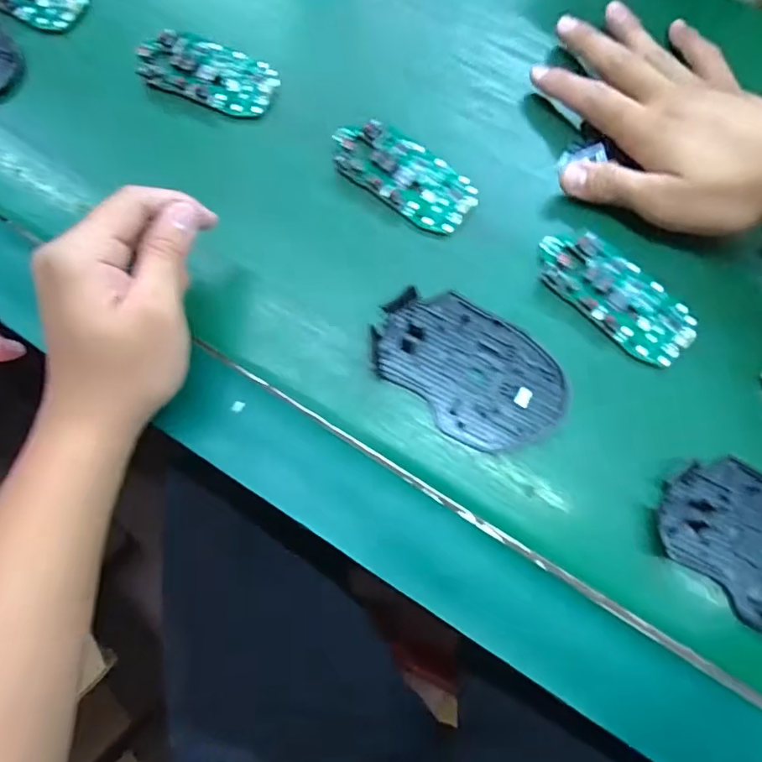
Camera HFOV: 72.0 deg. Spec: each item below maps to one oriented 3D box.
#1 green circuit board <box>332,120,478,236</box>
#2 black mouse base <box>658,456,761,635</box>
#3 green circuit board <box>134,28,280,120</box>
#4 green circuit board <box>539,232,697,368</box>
[{"bbox_3d":[0.014,-0.133,0.330,0.097,0.014,0.046,34,80,8],"label":"green circuit board"},{"bbox_3d":[0.206,0.089,0.280,0.073,0.009,0.109,-43,80,-8],"label":"black mouse base"},{"bbox_3d":[-0.116,-0.209,0.352,0.088,0.009,0.048,18,78,5],"label":"green circuit board"},{"bbox_3d":[0.139,-0.053,0.312,0.099,0.011,0.045,42,81,10],"label":"green circuit board"}]

